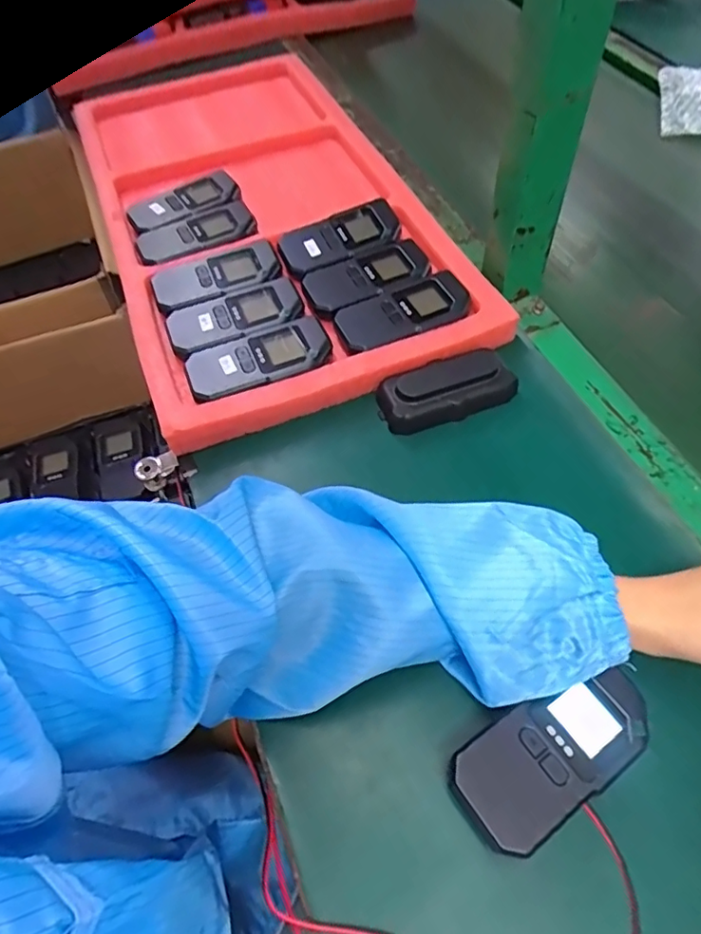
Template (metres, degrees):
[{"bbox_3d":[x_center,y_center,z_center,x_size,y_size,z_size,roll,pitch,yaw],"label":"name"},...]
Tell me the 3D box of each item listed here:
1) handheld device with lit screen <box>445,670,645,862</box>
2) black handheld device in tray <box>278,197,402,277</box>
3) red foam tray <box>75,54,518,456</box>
[{"bbox_3d":[0.108,0.152,0.303,0.114,0.026,0.053,-30,60,-15],"label":"handheld device with lit screen"},{"bbox_3d":[-0.007,-0.221,0.545,0.120,0.017,0.060,-26,59,-12],"label":"black handheld device in tray"},{"bbox_3d":[-0.104,-0.287,0.616,0.321,0.039,0.592,-22,58,-10],"label":"red foam tray"}]

